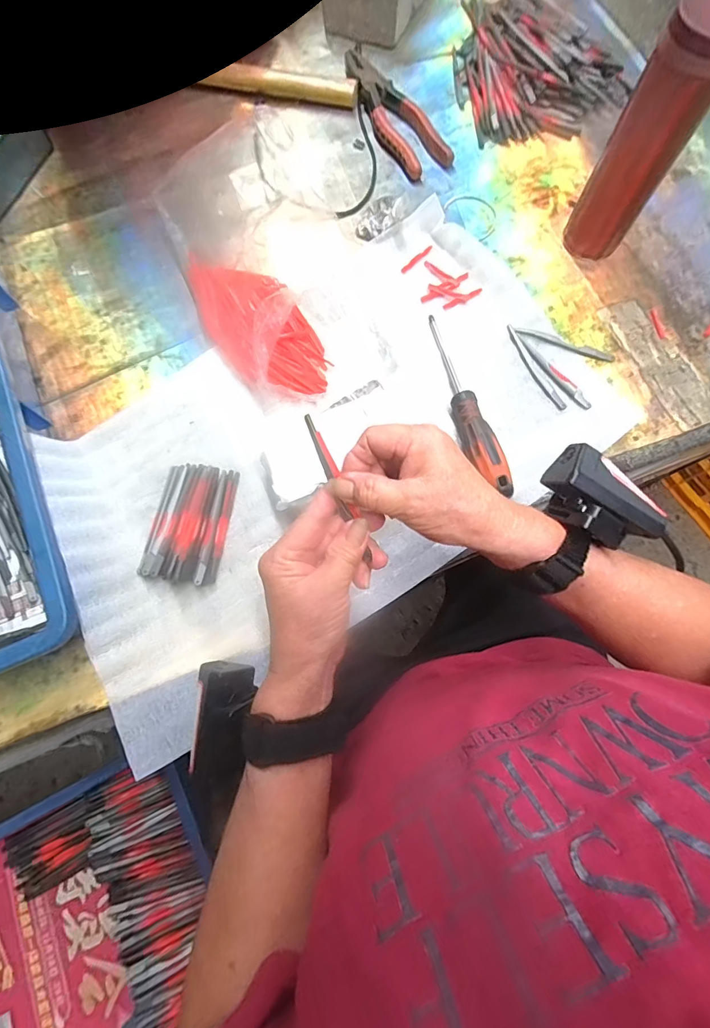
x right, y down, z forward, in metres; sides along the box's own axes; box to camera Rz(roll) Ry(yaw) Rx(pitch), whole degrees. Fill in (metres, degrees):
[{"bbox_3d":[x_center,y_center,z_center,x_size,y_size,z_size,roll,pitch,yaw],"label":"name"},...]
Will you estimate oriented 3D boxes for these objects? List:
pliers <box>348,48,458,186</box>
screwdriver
[{"bbox_3d":[0.039,-0.473,0.519,0.057,0.019,0.198,-31,77,-7],"label":"pliers"},{"bbox_3d":[0.099,-0.106,0.413,0.029,0.030,0.197,-17,76,-4],"label":"screwdriver"}]

